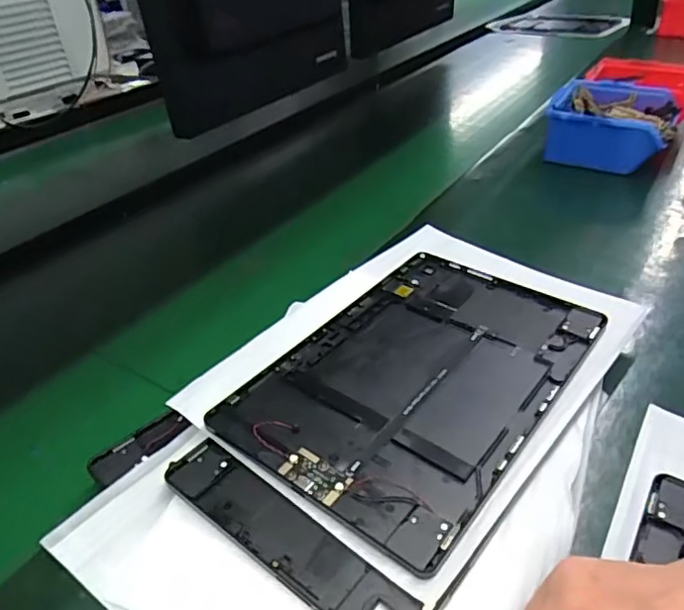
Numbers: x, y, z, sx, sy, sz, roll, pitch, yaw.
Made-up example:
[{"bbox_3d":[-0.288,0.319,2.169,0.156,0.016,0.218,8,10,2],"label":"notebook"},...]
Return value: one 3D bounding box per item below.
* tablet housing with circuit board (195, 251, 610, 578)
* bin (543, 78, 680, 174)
[{"bbox_3d":[0.052,0.039,0.379,0.163,0.009,0.248,22,42,34],"label":"tablet housing with circuit board"},{"bbox_3d":[0.318,-0.211,0.683,0.136,0.066,0.125,14,38,25],"label":"bin"}]

